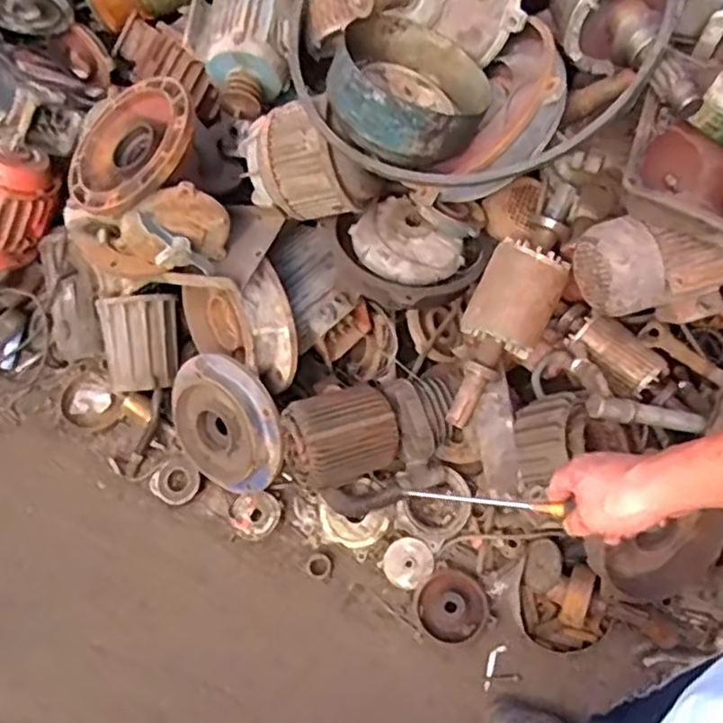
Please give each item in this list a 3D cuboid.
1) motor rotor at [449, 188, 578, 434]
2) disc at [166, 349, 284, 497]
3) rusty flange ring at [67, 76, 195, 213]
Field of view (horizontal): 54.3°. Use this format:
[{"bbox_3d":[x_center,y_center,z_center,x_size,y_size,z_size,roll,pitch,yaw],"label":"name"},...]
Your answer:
[{"bbox_3d":[0.275,-0.103,1.306,0.156,0.134,0.486,27,96,16],"label":"motor rotor"},{"bbox_3d":[-0.278,0.126,1.429,0.285,0.260,0.043,44,32,8],"label":"disc"},{"bbox_3d":[-0.395,-0.364,1.213,0.251,0.050,0.240,-13,61,25],"label":"rusty flange ring"}]

